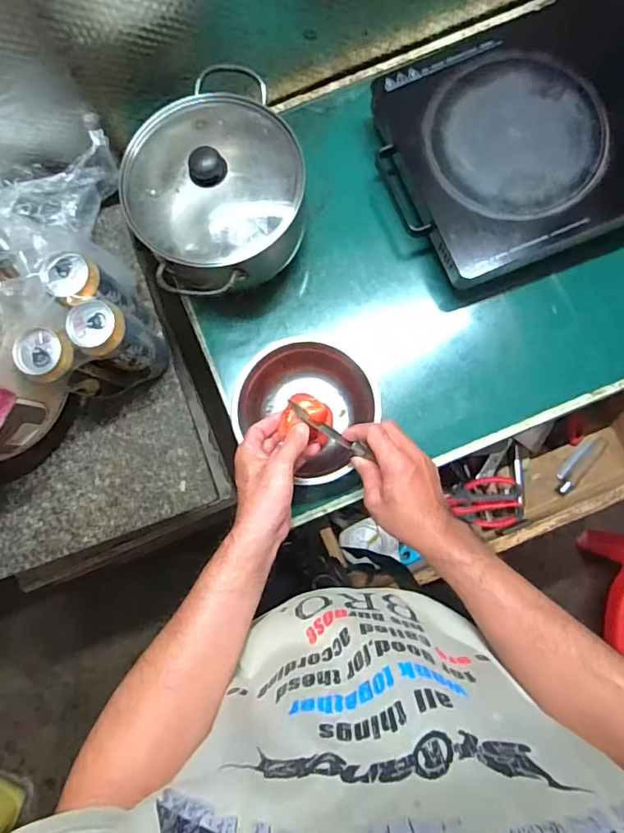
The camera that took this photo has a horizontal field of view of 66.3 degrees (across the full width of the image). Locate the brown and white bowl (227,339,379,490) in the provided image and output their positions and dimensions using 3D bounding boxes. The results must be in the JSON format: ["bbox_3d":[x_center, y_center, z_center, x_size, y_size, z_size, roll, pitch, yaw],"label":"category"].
[{"bbox_3d":[-0.006,-0.008,0.620,0.183,0.075,0.179,32,84,4],"label":"brown and white bowl"}]

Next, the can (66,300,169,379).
[{"bbox_3d":[-0.231,-0.091,0.598,0.063,0.162,0.063,0,83,1],"label":"can"}]

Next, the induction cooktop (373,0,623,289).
[{"bbox_3d":[0.320,-0.382,0.649,0.433,0.072,0.317,-20,83,-2],"label":"induction cooktop"}]

